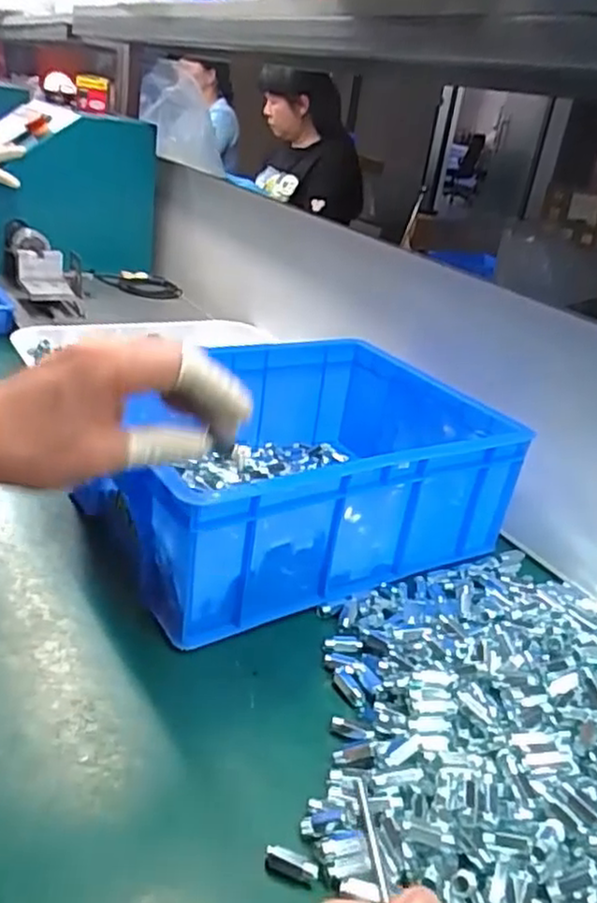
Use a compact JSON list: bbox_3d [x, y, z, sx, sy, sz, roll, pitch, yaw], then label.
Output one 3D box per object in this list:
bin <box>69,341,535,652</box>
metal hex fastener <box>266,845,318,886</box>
[{"bbox_3d":[-0.008,-0.002,0.643,0.348,0.125,0.282,-12,33,-35],"label":"bin"},{"bbox_3d":[-0.004,0.215,0.363,0.028,0.010,0.010,16,27,14],"label":"metal hex fastener"}]

